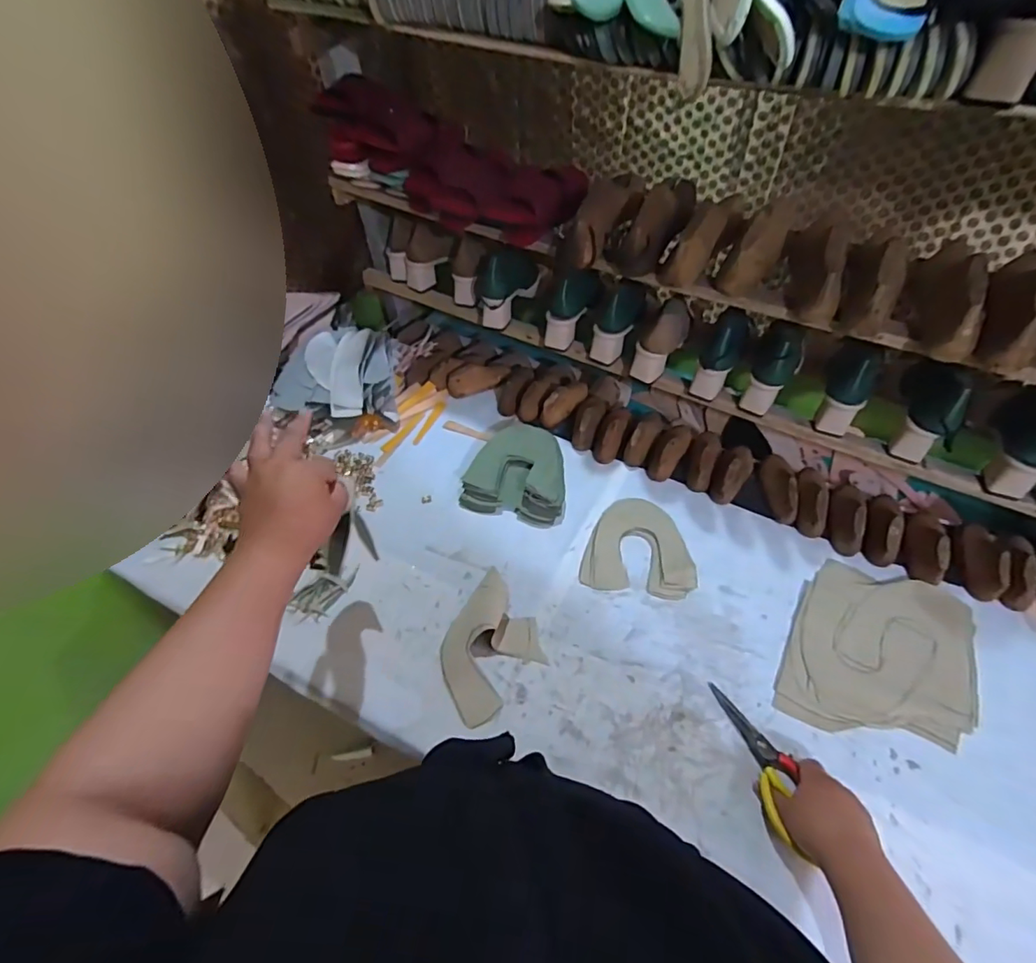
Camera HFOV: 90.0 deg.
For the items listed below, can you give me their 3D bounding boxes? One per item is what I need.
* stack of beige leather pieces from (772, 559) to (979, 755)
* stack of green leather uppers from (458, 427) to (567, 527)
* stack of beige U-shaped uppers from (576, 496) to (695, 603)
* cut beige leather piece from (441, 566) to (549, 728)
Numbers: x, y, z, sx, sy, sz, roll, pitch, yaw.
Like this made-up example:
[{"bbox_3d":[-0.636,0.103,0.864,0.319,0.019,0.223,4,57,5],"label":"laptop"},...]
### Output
[{"bbox_3d":[0.495,0.232,0.707,0.221,0.013,0.274,23,55,19],"label":"stack of beige leather pieces"},{"bbox_3d":[0.004,-0.017,0.900,0.166,0.048,0.168,12,52,12],"label":"stack of green leather uppers"},{"bbox_3d":[0.194,0.100,0.829,0.167,0.008,0.170,7,52,7],"label":"stack of beige U-shaped uppers"},{"bbox_3d":[-0.044,0.224,0.708,0.153,0.056,0.132,-37,59,-25],"label":"cut beige leather piece"}]

